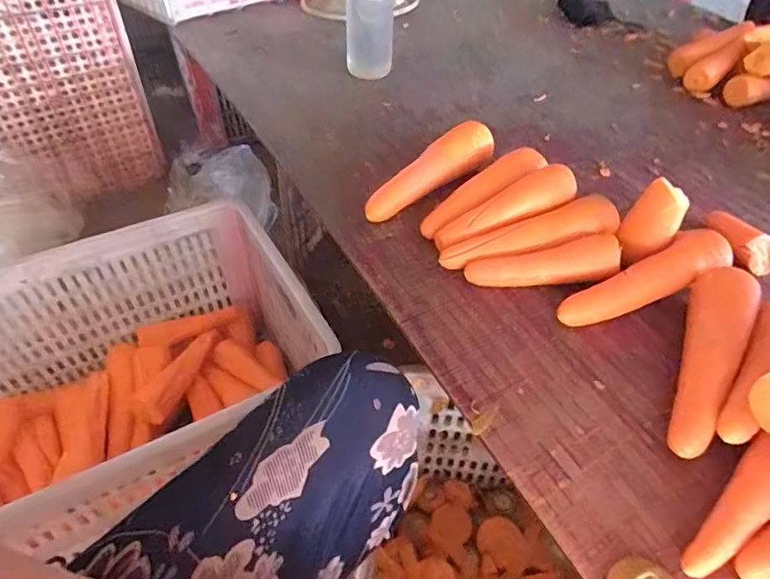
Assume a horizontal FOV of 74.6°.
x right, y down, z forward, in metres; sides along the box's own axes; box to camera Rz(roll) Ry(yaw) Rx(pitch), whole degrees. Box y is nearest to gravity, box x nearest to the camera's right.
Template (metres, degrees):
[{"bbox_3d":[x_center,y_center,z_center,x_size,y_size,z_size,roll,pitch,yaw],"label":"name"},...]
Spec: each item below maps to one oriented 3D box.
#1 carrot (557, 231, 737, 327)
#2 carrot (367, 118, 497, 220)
[{"bbox_3d":[0.278,-0.007,0.542,0.200,0.055,0.049,-19,51,-19],"label":"carrot"},{"bbox_3d":[0.056,-0.161,0.664,0.213,0.056,0.051,-29,55,-26],"label":"carrot"}]

